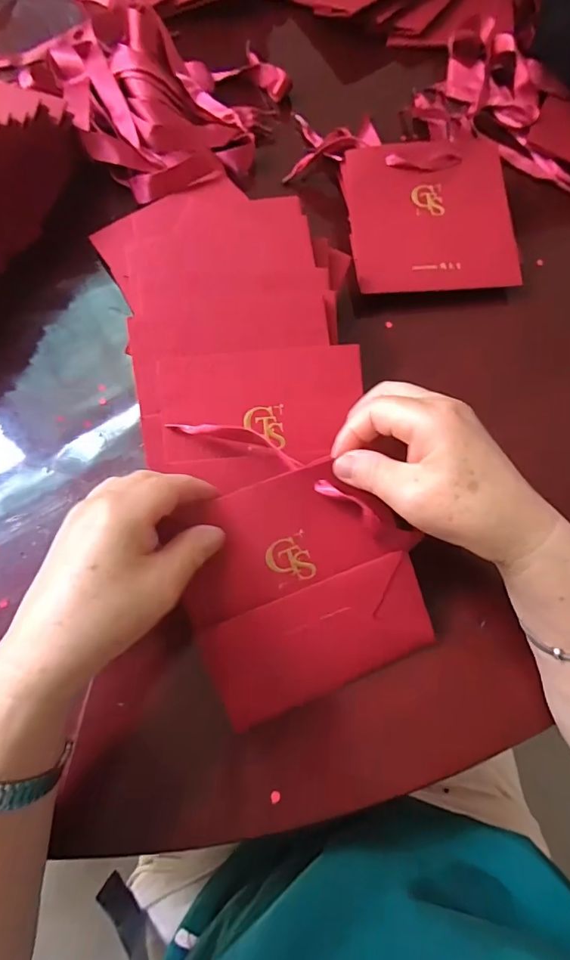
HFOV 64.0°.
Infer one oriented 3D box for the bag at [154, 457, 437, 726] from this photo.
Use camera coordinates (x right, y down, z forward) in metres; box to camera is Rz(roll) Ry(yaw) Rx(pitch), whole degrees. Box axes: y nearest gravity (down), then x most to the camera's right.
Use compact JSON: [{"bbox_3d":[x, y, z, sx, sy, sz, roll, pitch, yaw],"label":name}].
[{"bbox_3d":[0.011,0.062,0.275,0.134,0.010,0.129,-22,90,-6],"label":"bag"}]

